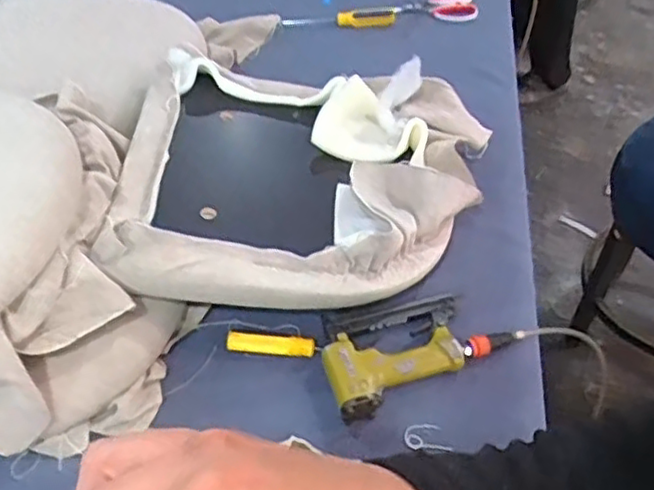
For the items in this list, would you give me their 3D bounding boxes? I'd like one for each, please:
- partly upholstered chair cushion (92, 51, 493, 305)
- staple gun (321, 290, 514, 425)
[{"bbox_3d":[-0.019,-0.102,0.979,0.508,0.133,0.439,0,50,0],"label":"partly upholstered chair cushion"},{"bbox_3d":[0.107,0.116,0.888,0.257,0.041,0.139,-22,53,-17],"label":"staple gun"}]

